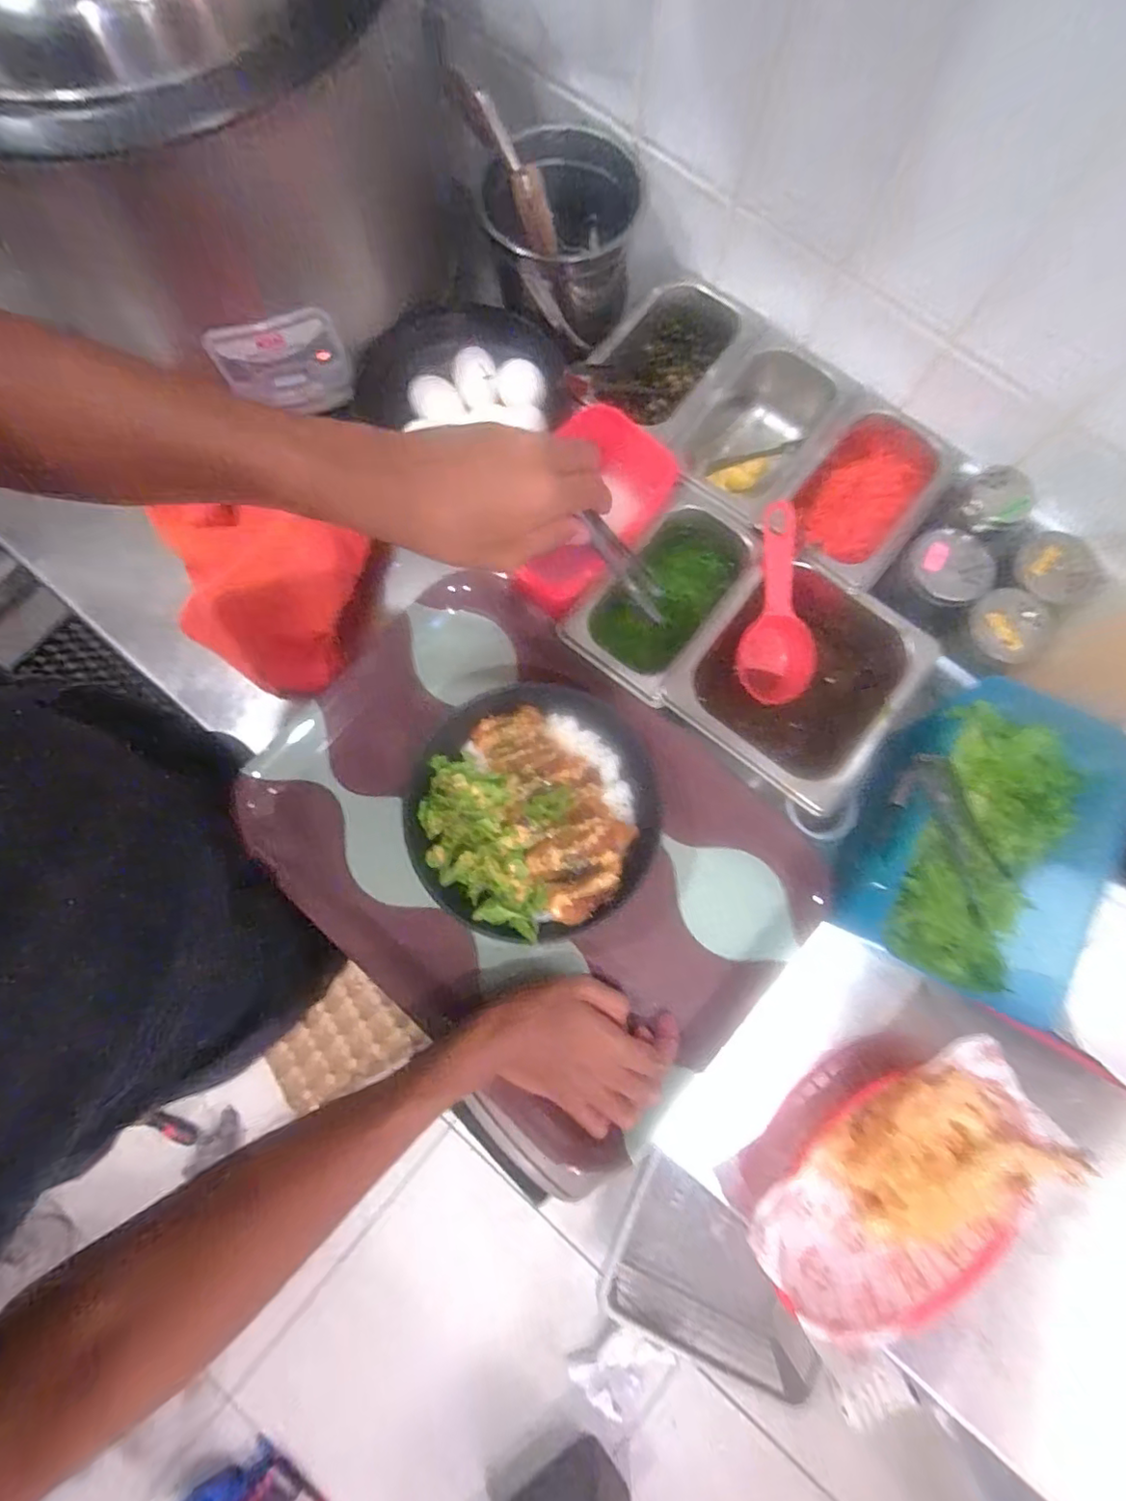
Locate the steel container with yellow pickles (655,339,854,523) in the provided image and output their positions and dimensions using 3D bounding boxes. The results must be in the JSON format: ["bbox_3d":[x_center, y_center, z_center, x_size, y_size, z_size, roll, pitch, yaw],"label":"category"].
[{"bbox_3d":[0.168,-0.280,0.529,0.121,0.074,0.170,42,81,7],"label":"steel container with yellow pickles"}]

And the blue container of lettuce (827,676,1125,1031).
[{"bbox_3d":[0.306,0.066,0.442,0.157,0.086,0.213,27,80,5],"label":"blue container of lettuce"}]

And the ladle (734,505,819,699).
[{"bbox_3d":[0.176,-0.119,0.479,0.058,0.022,0.159,-6,106,-2],"label":"ladle"}]

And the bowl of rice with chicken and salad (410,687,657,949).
[{"bbox_3d":[-0.019,0.041,0.453,0.179,0.074,0.196,0,79,-1],"label":"bowl of rice with chicken and salad"}]

